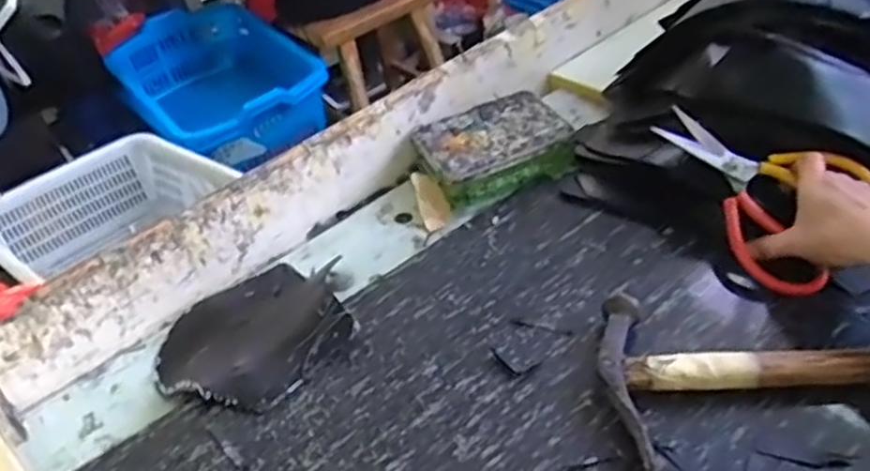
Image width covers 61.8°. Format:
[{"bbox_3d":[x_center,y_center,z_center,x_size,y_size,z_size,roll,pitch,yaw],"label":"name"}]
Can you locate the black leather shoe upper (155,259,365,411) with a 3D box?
[{"bbox_3d":[-0.156,0.080,0.633,0.164,0.050,0.160,-36,45,-28],"label":"black leather shoe upper"}]

